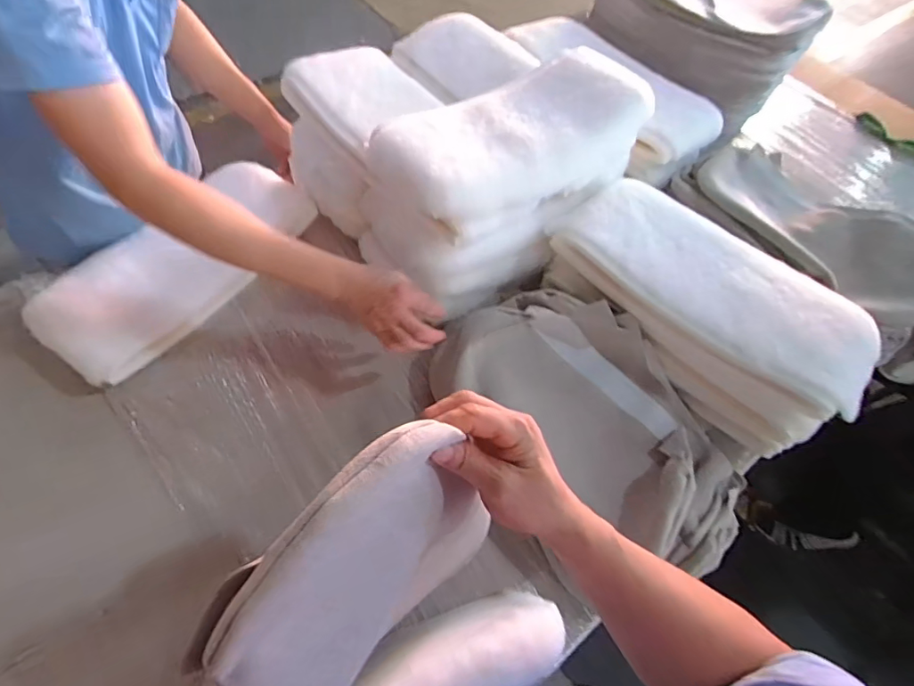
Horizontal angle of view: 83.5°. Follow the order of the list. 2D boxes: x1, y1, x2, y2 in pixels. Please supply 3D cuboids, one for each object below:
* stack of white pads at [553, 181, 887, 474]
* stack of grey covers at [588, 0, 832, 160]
[{"bbox_3d":[0.381,-0.054,0.816,0.227,0.169,0.467,-33,67,-22],"label":"stack of white pads"},{"bbox_3d":[0.521,-0.709,1.171,0.226,0.220,0.459,-22,63,-17],"label":"stack of grey covers"}]

